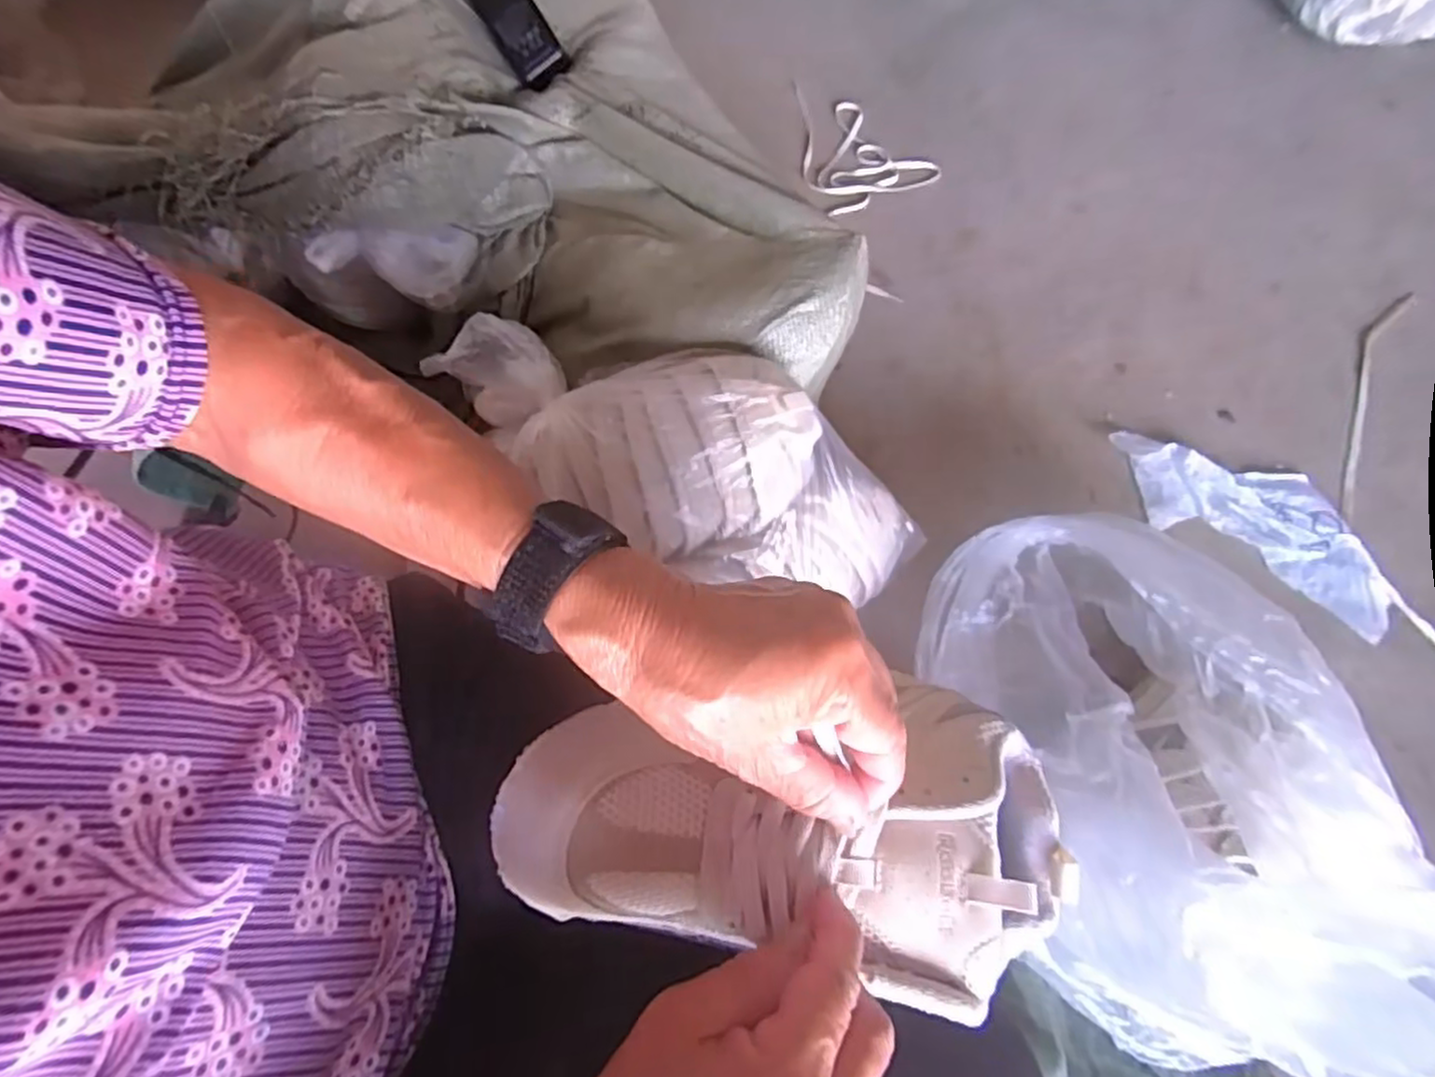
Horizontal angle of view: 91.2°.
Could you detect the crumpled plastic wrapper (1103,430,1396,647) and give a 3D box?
[{"bbox_3d":[0.583,-0.027,0.768,0.304,0.016,0.133,32,77,11],"label":"crumpled plastic wrapper"}]

